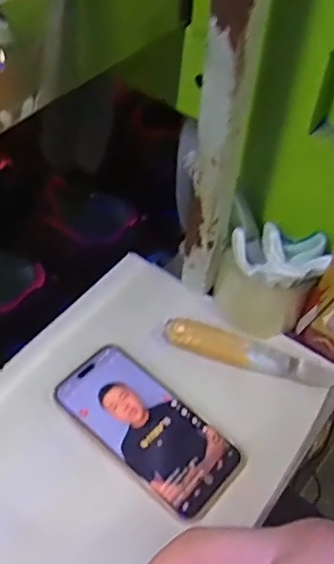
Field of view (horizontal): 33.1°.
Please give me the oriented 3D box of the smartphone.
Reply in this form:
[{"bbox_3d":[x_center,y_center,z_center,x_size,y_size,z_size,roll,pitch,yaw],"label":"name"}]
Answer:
[{"bbox_3d":[-0.017,0.123,0.488,0.164,0.013,0.079,35,58,24],"label":"smartphone"}]

